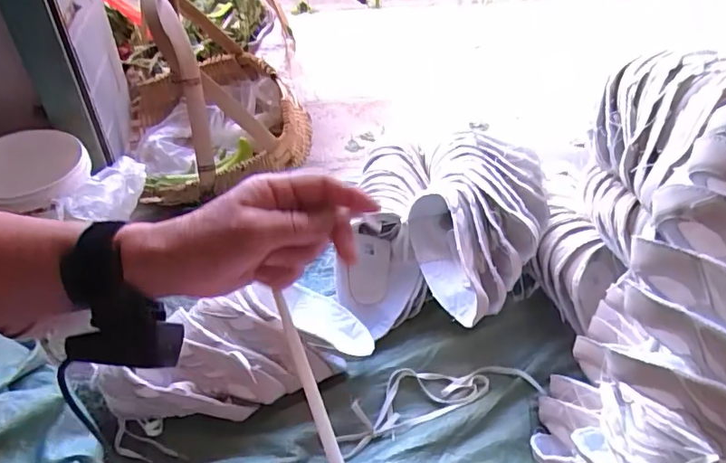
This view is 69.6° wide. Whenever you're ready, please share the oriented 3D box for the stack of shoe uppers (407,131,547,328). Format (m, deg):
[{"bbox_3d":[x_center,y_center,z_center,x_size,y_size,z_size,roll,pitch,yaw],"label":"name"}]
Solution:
[{"bbox_3d":[0.198,-0.031,0.924,0.230,0.142,0.382,19,46,16],"label":"stack of shoe uppers"}]

